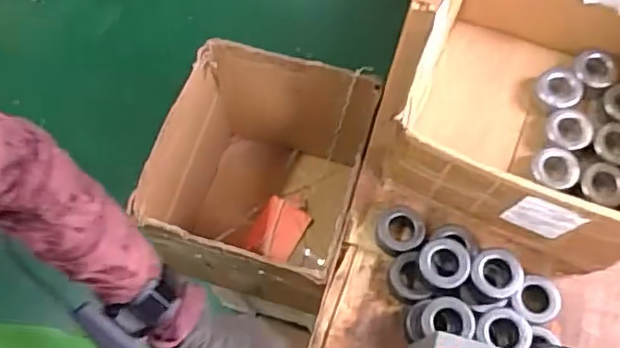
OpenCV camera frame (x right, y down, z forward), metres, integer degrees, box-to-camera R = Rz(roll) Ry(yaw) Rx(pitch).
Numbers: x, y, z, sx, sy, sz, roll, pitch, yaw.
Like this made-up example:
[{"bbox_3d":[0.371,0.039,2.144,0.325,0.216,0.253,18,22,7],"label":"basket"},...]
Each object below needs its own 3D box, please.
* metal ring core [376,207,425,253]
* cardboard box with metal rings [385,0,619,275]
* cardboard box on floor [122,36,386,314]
[{"bbox_3d":[0.121,0.071,0.793,0.060,0.035,0.065,0,68,1],"label":"metal ring core"},{"bbox_3d":[0.305,-0.086,0.782,0.330,0.181,0.330,23,70,10],"label":"cardboard box with metal rings"},{"bbox_3d":[-0.068,0.019,1.012,0.298,0.313,0.326,14,69,7],"label":"cardboard box on floor"}]

